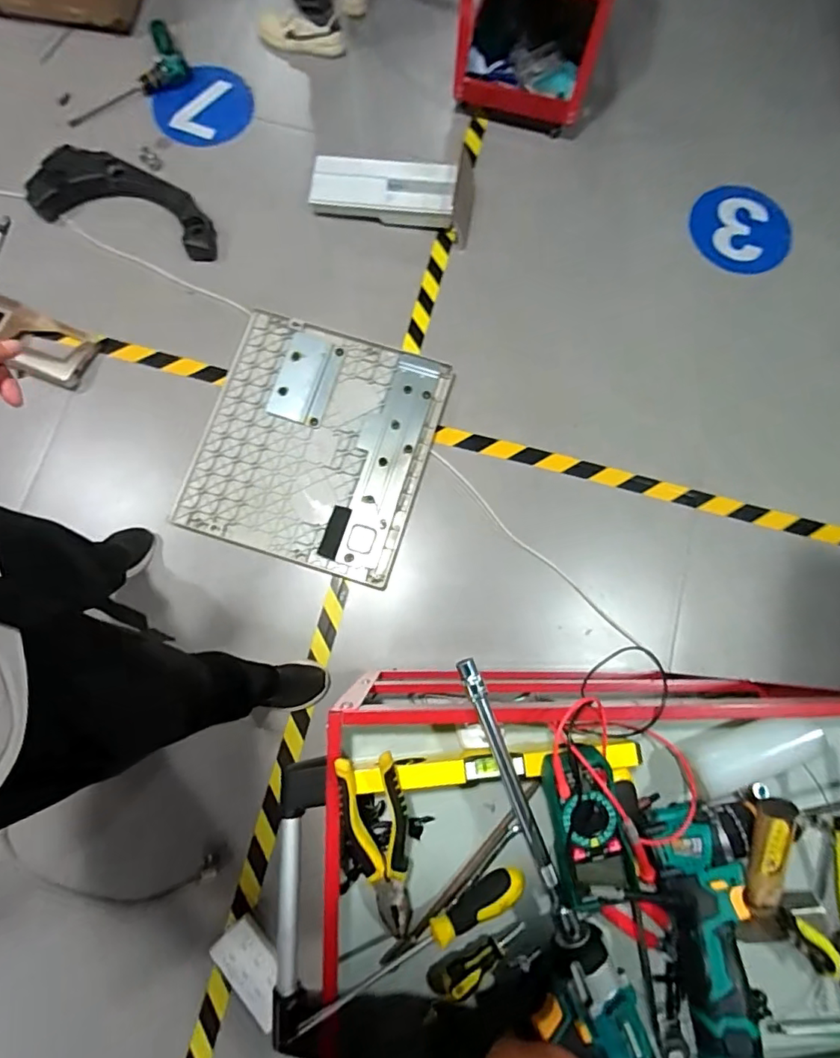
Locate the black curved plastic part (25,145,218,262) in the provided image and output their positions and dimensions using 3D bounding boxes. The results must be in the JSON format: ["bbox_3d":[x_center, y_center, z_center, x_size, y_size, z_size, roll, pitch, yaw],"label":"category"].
[{"bbox_3d":[-0.790,-0.902,1.445,0.517,0.076,0.210,13,78,2],"label":"black curved plastic part"}]

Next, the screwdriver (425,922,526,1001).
[{"bbox_3d":[0.059,0.432,0.525,0.103,0.025,0.029,-23,79,-6],"label":"screwdriver"}]

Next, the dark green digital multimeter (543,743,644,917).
[{"bbox_3d":[0.157,0.281,0.503,0.070,0.050,0.142,-14,79,-4],"label":"dark green digital multimeter"}]

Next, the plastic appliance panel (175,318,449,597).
[{"bbox_3d":[-0.257,-0.213,1.338,0.553,0.041,0.595,17,78,3],"label":"plastic appliance panel"}]

